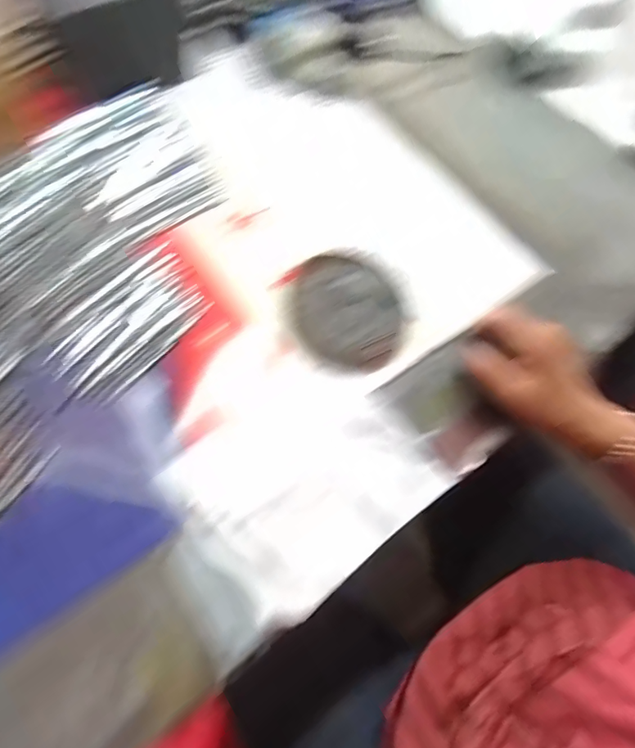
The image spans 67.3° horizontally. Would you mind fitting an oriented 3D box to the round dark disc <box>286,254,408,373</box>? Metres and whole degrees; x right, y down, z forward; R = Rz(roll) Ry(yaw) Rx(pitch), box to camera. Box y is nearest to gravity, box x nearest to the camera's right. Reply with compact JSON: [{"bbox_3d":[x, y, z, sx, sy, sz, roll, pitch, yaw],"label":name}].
[{"bbox_3d":[0.026,-0.058,0.435,0.096,0.017,0.119,-23,70,-17],"label":"round dark disc"}]

